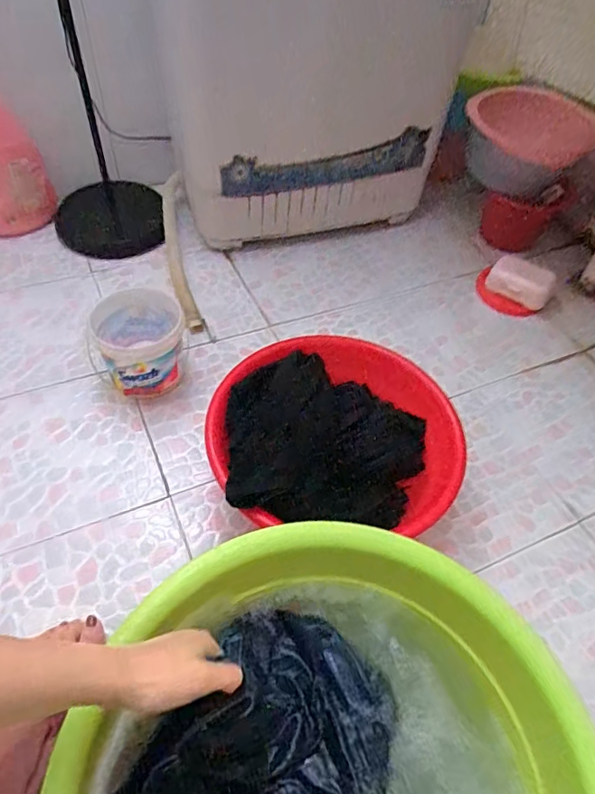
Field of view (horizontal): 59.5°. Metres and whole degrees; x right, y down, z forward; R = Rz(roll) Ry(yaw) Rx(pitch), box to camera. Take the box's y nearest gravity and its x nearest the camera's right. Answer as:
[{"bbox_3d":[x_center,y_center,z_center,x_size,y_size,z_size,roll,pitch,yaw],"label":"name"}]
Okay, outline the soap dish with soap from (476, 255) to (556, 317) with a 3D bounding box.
[{"bbox_3d":[0.477,-0.245,1.148,0.154,0.068,0.109,25,55,14],"label":"soap dish with soap"}]

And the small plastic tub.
[{"bbox_3d":[-0.274,-0.089,0.925,0.146,0.130,0.147,2,53,-3],"label":"small plastic tub"}]

